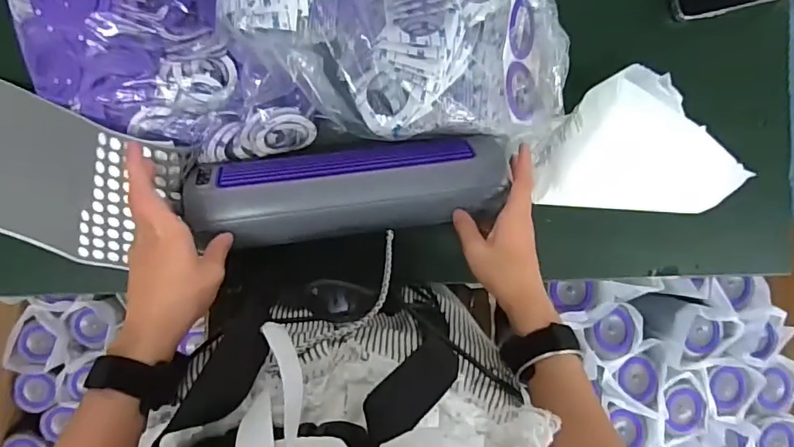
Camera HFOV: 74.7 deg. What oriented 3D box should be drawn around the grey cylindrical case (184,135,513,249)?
[{"bbox_3d":[-0.035,-0.034,0.521,0.306,0.065,0.090,-8,91,-10],"label":"grey cylindrical case"}]

